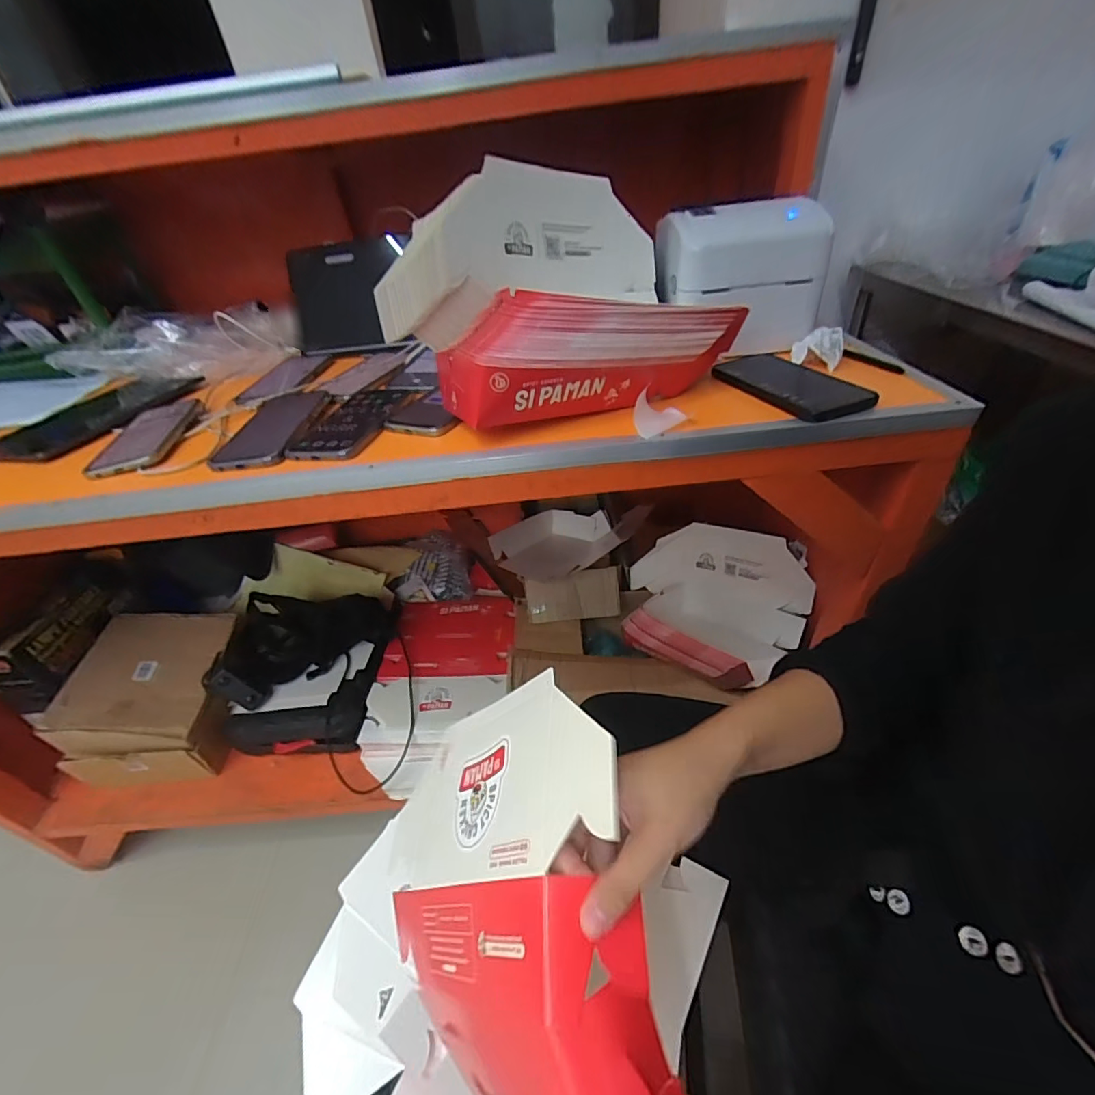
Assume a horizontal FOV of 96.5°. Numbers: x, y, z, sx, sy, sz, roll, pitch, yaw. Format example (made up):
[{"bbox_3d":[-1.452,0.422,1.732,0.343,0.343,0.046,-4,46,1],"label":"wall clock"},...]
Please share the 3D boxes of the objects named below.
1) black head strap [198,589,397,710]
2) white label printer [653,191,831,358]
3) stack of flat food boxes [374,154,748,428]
[{"bbox_3d":[-0.519,0.181,1.038,0.362,0.106,0.174,-25,42,-22],"label":"black head strap"},{"bbox_3d":[0.238,-0.348,0.631,0.185,0.148,0.147,-3,39,5],"label":"white label printer"},{"bbox_3d":[0.005,-0.266,0.531,0.349,0.200,0.243,-13,39,-8],"label":"stack of flat food boxes"}]

